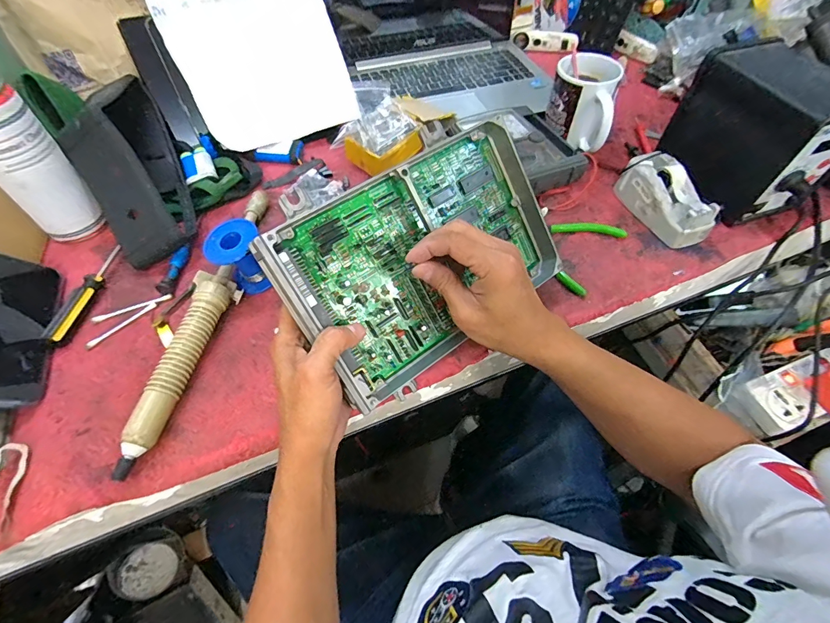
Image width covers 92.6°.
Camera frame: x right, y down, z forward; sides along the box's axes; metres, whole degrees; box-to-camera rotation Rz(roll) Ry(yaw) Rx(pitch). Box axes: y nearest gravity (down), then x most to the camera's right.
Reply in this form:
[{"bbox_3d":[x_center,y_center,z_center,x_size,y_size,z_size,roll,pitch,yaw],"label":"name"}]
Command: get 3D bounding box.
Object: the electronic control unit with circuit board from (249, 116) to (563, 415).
[{"bbox_3d":[0.011,-0.048,0.346,0.242,0.030,0.183,-34,106,-17],"label":"electronic control unit with circuit board"}]

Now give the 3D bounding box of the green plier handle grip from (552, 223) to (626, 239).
[{"bbox_3d":[0.206,-0.097,0.470,0.087,0.013,0.014,6,56,2],"label":"green plier handle grip"}]

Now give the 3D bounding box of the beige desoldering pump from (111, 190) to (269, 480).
[{"bbox_3d":[-0.199,-0.006,0.387,0.029,0.032,0.312,6,56,2],"label":"beige desoldering pump"}]

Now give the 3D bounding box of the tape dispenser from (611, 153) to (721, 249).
[{"bbox_3d":[0.300,-0.136,0.474,0.054,0.054,0.121,-21,59,-15],"label":"tape dispenser"}]

